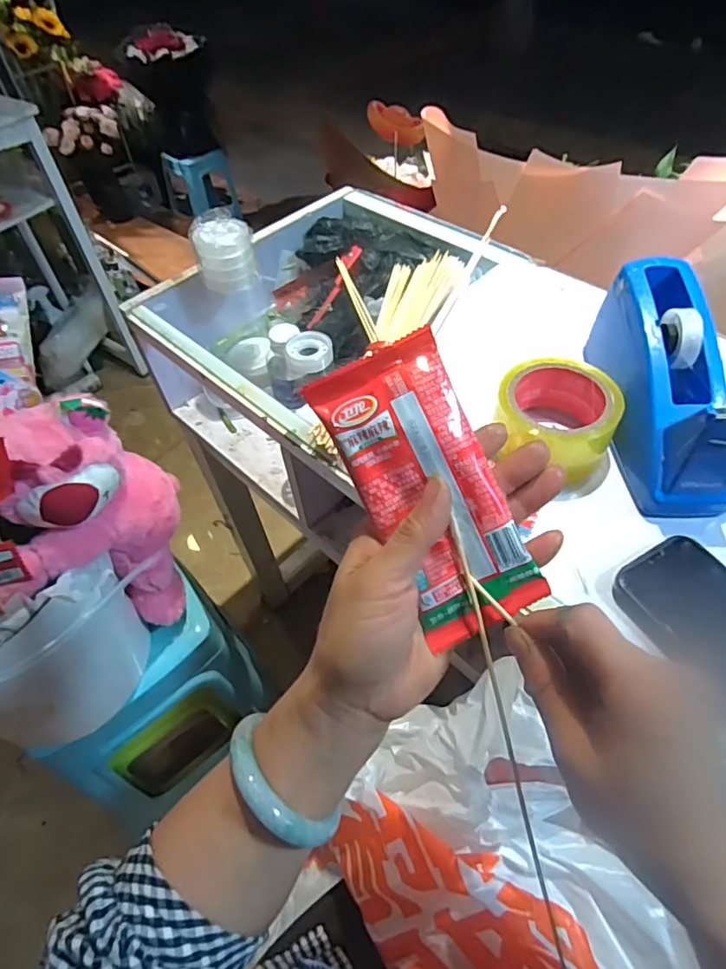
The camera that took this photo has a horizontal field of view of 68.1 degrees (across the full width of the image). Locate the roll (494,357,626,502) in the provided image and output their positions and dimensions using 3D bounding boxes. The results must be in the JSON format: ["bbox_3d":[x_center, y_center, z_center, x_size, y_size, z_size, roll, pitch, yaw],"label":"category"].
[{"bbox_3d":[0.169,-0.052,0.476,0.093,0.071,0.106,-25,56,-14],"label":"roll"}]

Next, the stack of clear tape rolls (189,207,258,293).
[{"bbox_3d":[-0.172,-0.289,0.669,0.070,0.076,0.057,-20,55,-11],"label":"stack of clear tape rolls"}]

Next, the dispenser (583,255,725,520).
[{"bbox_3d":[0.255,-0.085,0.457,0.067,0.104,0.206,-1,53,2],"label":"dispenser"}]

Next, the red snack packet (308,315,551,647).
[{"bbox_3d":[0.032,0.005,0.248,0.058,0.011,0.138,-26,99,3],"label":"red snack packet"}]

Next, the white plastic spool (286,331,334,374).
[{"bbox_3d":[-0.057,-0.143,0.579,0.048,0.019,0.044,-2,53,2],"label":"white plastic spool"}]

